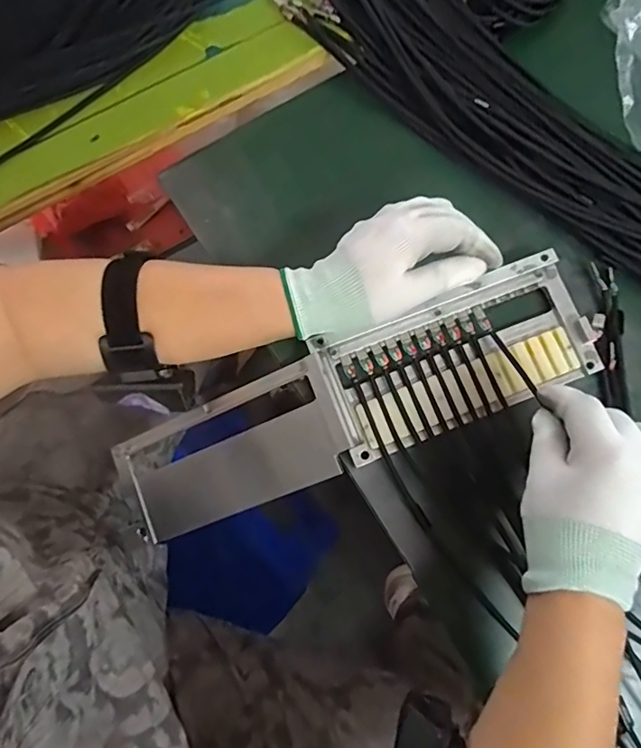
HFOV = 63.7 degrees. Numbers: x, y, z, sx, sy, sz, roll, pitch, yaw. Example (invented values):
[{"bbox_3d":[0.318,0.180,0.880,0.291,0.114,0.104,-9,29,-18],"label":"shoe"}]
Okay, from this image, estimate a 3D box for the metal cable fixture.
[{"bbox_3d":[0.018,0.023,0.394,0.378,0.047,0.098,-24,81,4],"label":"metal cable fixture"}]

